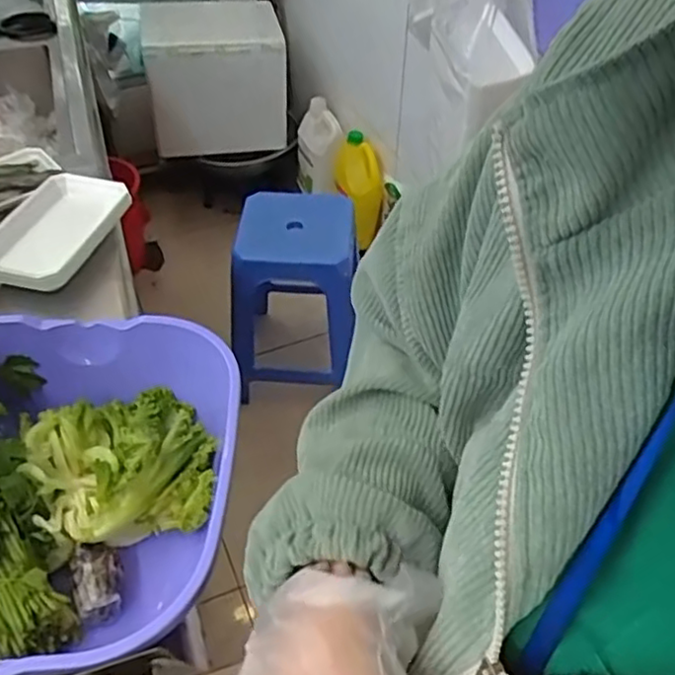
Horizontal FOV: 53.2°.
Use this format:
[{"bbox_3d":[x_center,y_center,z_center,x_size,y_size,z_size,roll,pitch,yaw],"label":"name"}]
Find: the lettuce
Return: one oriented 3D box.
[{"bbox_3d":[-0.182,0.101,0.567,0.145,0.052,0.141,0,46,0],"label":"lettuce"}]

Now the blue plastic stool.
[{"bbox_3d":[-0.102,-0.114,1.598,0.272,0.398,0.300,0,46,0],"label":"blue plastic stool"}]

